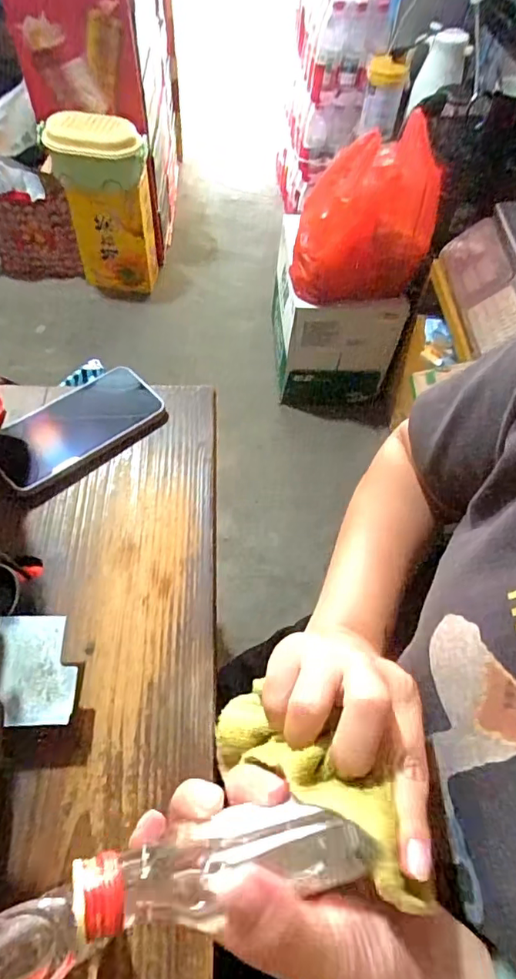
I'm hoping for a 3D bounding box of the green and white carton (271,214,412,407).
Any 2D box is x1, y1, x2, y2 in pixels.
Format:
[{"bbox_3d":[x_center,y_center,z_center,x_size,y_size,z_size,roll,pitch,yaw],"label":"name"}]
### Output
[{"bbox_3d":[0.195,-0.475,1.443,0.289,0.363,0.343,-2,58,-5],"label":"green and white carton"}]

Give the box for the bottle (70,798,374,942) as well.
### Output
[{"bbox_3d":[-0.015,0.154,0.220,0.114,0.033,0.029,-6,59,-10],"label":"bottle"}]

